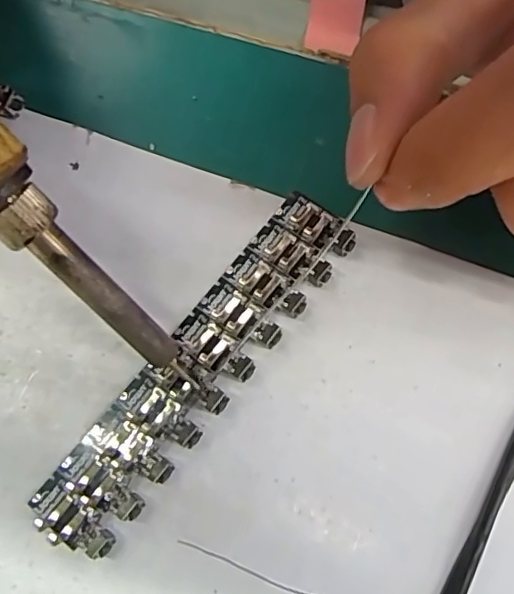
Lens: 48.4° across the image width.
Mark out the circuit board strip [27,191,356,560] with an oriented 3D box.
[{"bbox_3d":[-0.015,0.019,0.152,0.024,0.007,0.109,38,78,10],"label":"circuit board strip"}]

